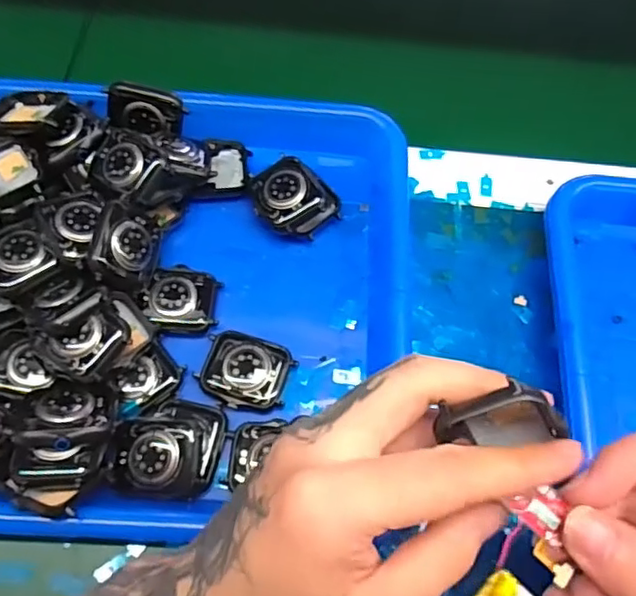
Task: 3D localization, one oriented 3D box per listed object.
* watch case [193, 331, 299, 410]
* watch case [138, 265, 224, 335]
[{"bbox_3d":[-0.038,0.038,0.314,0.045,0.006,0.036,16,66,4],"label":"watch case"},{"bbox_3d":[-0.074,0.001,0.328,0.038,0.009,0.038,5,65,-1],"label":"watch case"}]

